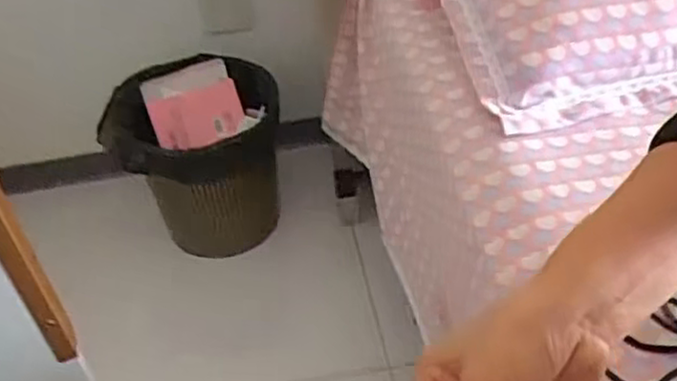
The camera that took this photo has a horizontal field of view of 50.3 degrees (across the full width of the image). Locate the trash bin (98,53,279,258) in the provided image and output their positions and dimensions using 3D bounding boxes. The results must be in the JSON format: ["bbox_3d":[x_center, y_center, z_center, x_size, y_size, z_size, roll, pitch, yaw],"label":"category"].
[{"bbox_3d":[-0.237,-0.050,1.274,0.272,0.284,0.244,-8,43,-2],"label":"trash bin"}]

